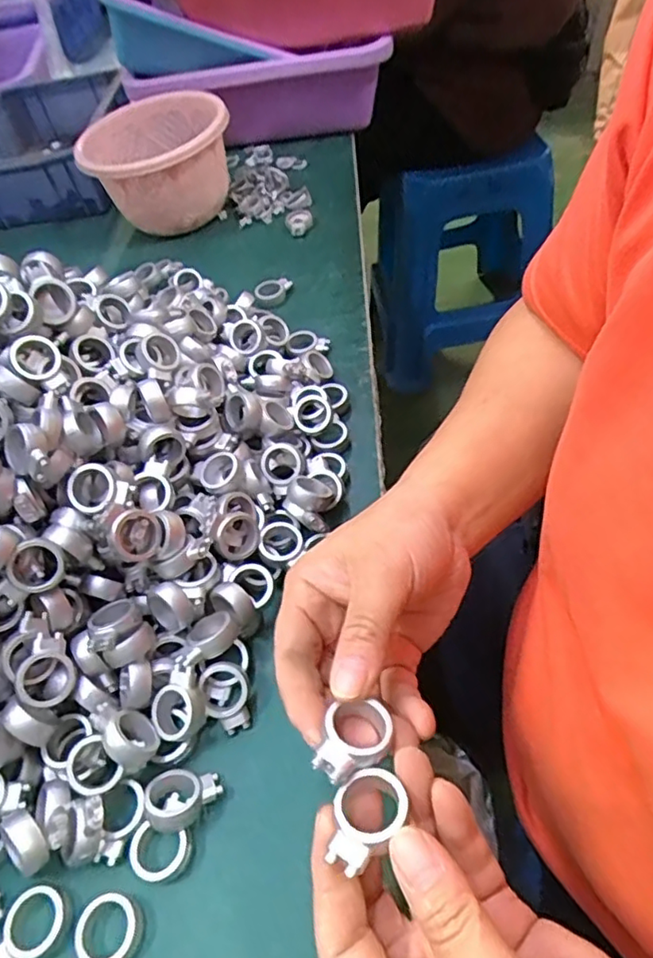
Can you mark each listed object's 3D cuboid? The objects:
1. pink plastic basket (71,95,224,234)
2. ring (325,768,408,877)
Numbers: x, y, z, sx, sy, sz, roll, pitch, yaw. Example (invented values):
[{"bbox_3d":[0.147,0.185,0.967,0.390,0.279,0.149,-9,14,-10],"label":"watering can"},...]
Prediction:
[{"bbox_3d":[-0.151,-0.286,0.552,0.130,0.082,0.125,-22,52,-7],"label":"pink plastic basket"},{"bbox_3d":[0.013,0.113,0.201,0.023,0.007,0.031,31,59,26],"label":"ring"}]

